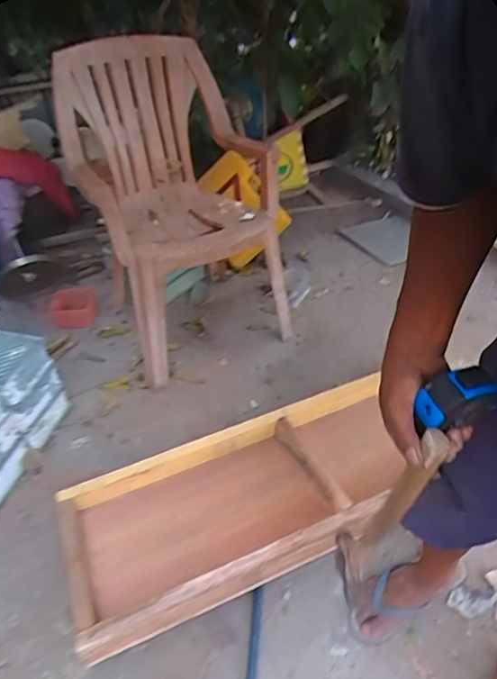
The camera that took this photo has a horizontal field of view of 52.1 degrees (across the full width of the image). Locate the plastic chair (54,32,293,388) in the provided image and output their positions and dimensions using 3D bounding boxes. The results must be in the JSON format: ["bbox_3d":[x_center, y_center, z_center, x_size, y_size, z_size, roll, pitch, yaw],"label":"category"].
[{"bbox_3d":[-0.191,-0.421,1.509,0.576,0.771,0.615,-12,41,-9],"label":"plastic chair"}]

